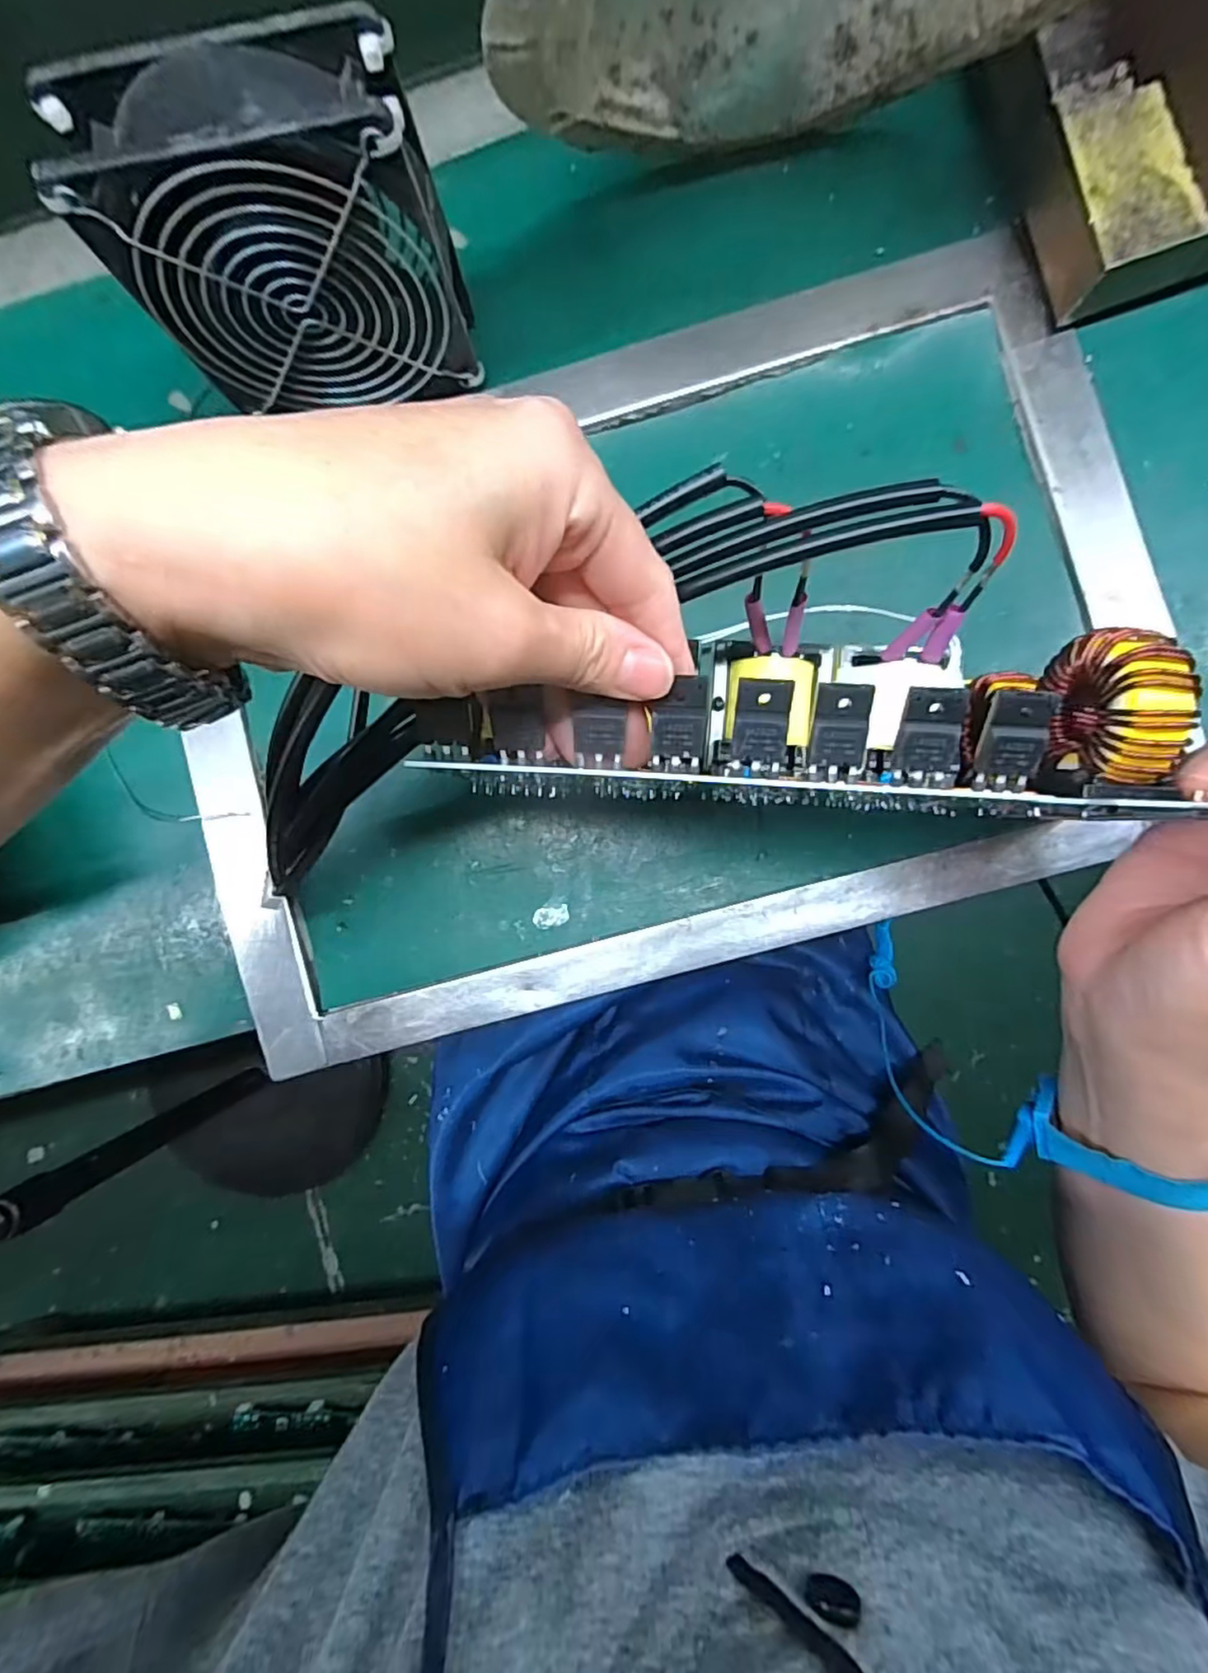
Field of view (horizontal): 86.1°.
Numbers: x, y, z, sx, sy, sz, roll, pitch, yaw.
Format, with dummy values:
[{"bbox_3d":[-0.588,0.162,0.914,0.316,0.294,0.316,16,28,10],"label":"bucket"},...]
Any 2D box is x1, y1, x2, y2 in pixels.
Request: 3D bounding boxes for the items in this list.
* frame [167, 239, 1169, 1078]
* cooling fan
[{"bbox_3d":[0.021,-0.079,0.306,0.454,0.011,0.295,-16,87,3],"label":"frame"},{"bbox_3d":[-0.122,-0.229,0.264,0.121,0.121,0.047,-9,86,4],"label":"cooling fan"}]

